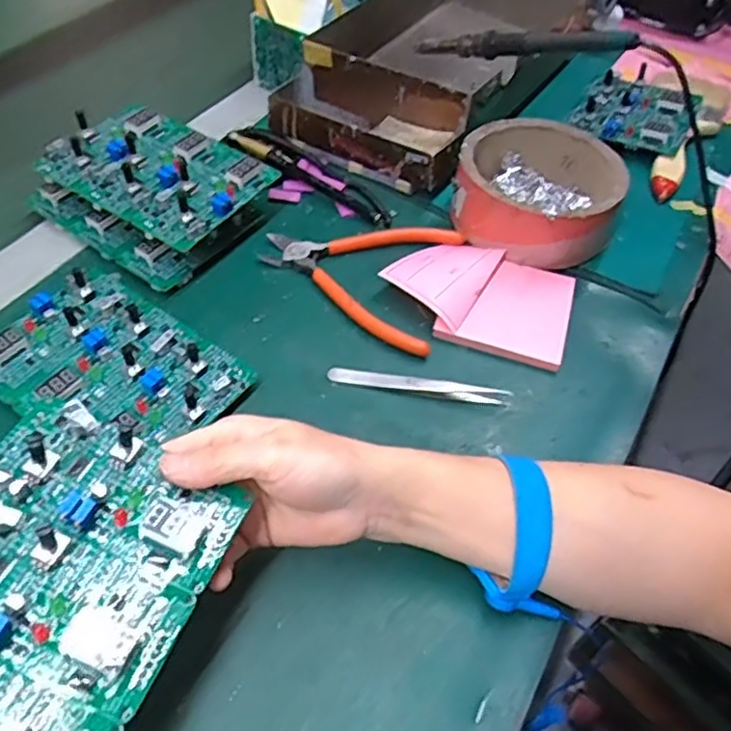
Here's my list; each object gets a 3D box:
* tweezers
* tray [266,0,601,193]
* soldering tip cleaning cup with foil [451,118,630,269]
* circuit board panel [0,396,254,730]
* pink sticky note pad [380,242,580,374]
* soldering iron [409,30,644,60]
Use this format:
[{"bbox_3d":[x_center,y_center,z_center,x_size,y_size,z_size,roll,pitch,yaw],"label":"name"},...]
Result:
[{"bbox_3d":[0.034,0.013,0.420,0.113,0.006,0.010,8,51,2],"label":"tweezers"},{"bbox_3d":[0.076,-0.295,0.623,0.180,0.063,0.337,27,54,17],"label":"tray"},{"bbox_3d":[0.132,-0.135,0.511,0.117,0.053,0.120,2,51,-3],"label":"soldering tip cleaning cup with foil"},{"bbox_3d":[-0.123,0.089,0.254,0.102,0.025,0.146,26,51,1],"label":"circuit board panel"},{"bbox_3d":[0.081,-0.052,0.463,0.125,0.022,0.088,18,52,10],"label":"pink sticky note pad"},{"bbox_3d":[0.125,-0.267,0.549,0.201,0.021,0.023,19,49,37],"label":"soldering iron"}]

